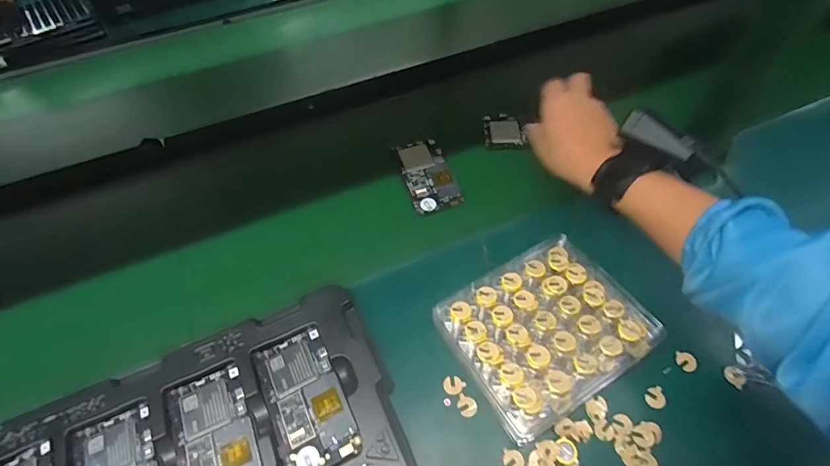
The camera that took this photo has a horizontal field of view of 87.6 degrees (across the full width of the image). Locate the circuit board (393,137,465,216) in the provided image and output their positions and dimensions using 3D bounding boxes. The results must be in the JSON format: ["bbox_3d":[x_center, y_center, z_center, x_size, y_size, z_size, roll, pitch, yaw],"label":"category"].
[{"bbox_3d":[0.016,-0.080,0.581,0.063,0.008,0.122,-18,57,-8],"label":"circuit board"}]

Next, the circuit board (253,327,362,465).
[{"bbox_3d":[-0.101,0.153,0.400,0.066,0.004,0.126,-23,58,-11],"label":"circuit board"}]

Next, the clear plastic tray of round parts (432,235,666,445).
[{"bbox_3d":[0.126,0.088,0.426,0.174,0.044,0.149,-29,59,-14],"label":"clear plastic tray of round parts"}]

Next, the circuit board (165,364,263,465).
[{"bbox_3d":[-0.177,0.186,0.385,0.066,0.006,0.125,-22,58,-11],"label":"circuit board"}]

